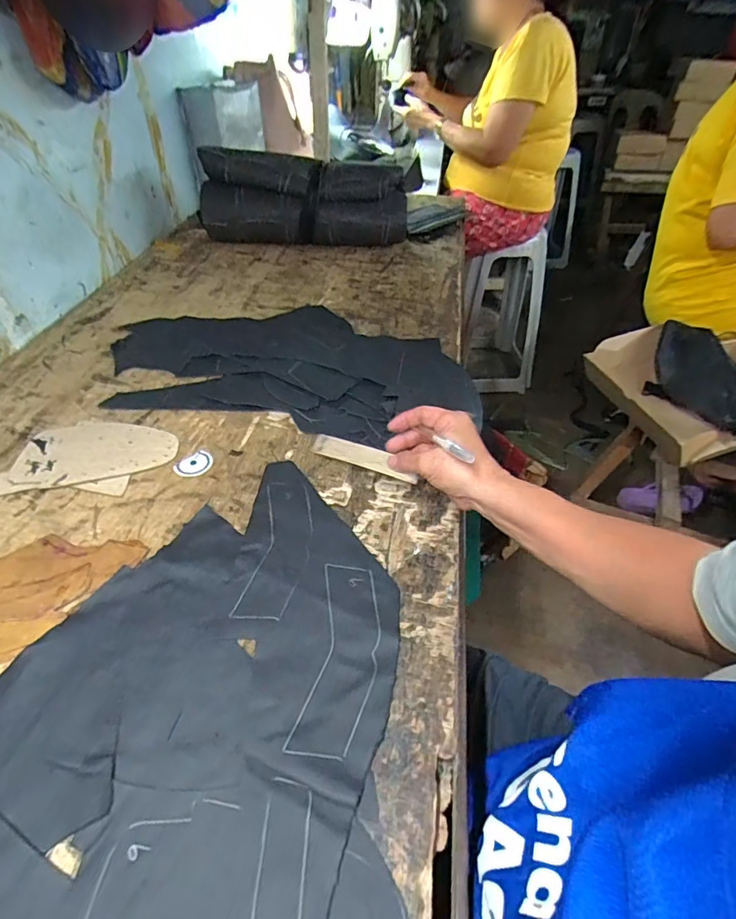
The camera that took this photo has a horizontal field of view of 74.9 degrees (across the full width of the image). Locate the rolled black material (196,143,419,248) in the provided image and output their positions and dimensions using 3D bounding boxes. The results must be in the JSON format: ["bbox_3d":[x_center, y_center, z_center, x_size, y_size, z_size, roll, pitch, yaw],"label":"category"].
[{"bbox_3d":[-0.115,-0.509,0.940,0.399,0.157,0.115,1,44,1],"label":"rolled black material"}]

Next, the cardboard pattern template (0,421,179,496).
[{"bbox_3d":[-0.302,-0.005,0.521,0.175,0.006,0.109,-2,44,-3],"label":"cardboard pattern template"}]

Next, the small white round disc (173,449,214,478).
[{"bbox_3d":[-0.186,0.006,0.515,0.039,0.004,0.032,-34,54,-31],"label":"small white round disc"}]

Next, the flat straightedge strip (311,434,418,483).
[{"bbox_3d":[-0.006,-0.004,0.493,0.129,0.007,0.023,16,75,35],"label":"flat straightedge strip"}]

